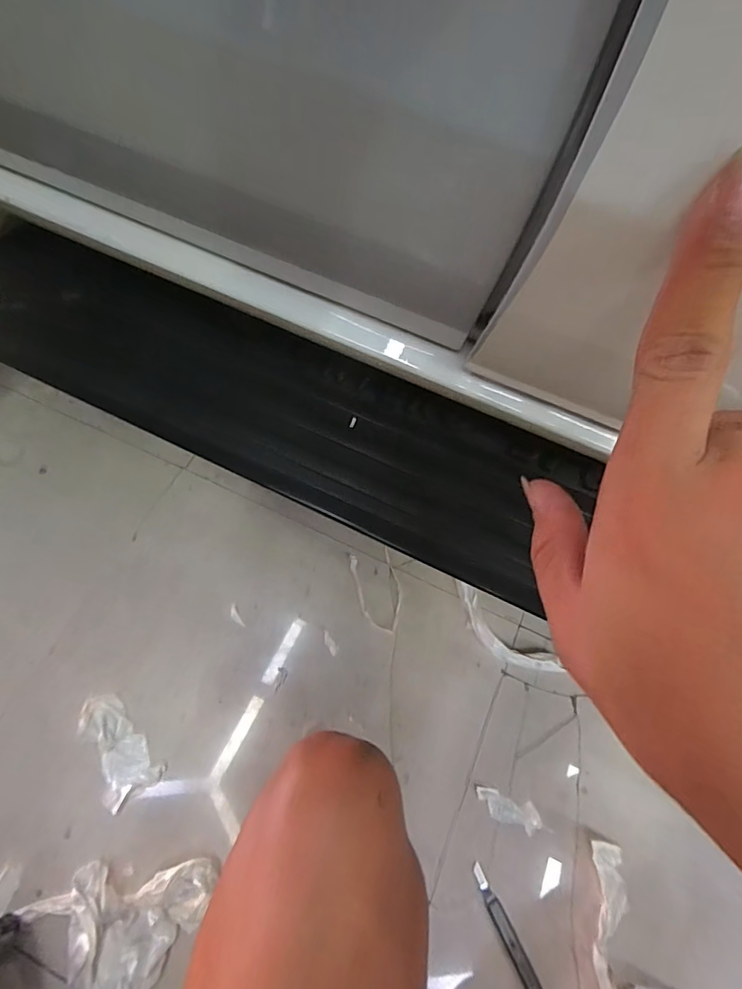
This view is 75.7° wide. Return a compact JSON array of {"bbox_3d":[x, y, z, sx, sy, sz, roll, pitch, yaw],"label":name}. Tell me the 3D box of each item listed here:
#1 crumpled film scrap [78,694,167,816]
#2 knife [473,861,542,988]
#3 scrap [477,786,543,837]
[{"bbox_3d":[-0.341,0.335,0.635,0.070,0.014,0.138,-35,72,-17],"label":"crumpled film scrap"},{"bbox_3d":[0.166,0.530,0.564,0.017,0.007,0.161,-24,69,-14],"label":"knife"},{"bbox_3d":[0.181,0.413,0.625,0.092,0.013,0.033,25,66,7],"label":"scrap"}]

